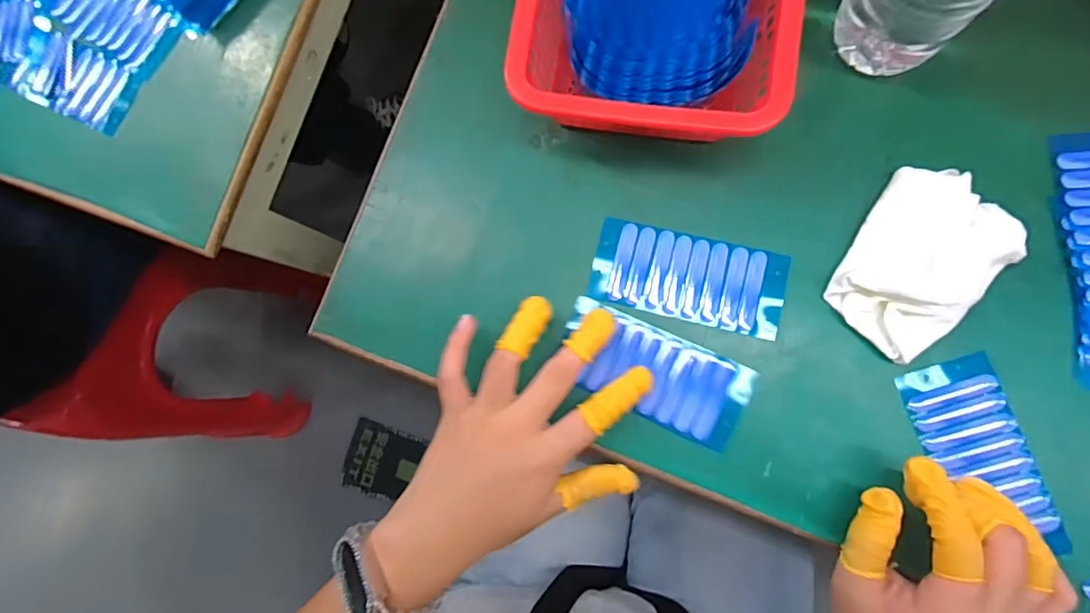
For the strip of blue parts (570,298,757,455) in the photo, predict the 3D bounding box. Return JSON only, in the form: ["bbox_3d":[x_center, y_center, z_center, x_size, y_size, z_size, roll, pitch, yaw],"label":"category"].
[{"bbox_3d":[0.067,0.041,0.326,0.119,0.007,0.053,24,86,8],"label":"strip of blue parts"}]

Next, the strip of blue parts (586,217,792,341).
[{"bbox_3d":[0.091,-0.019,0.332,0.119,0.004,0.053,13,85,7],"label":"strip of blue parts"}]

